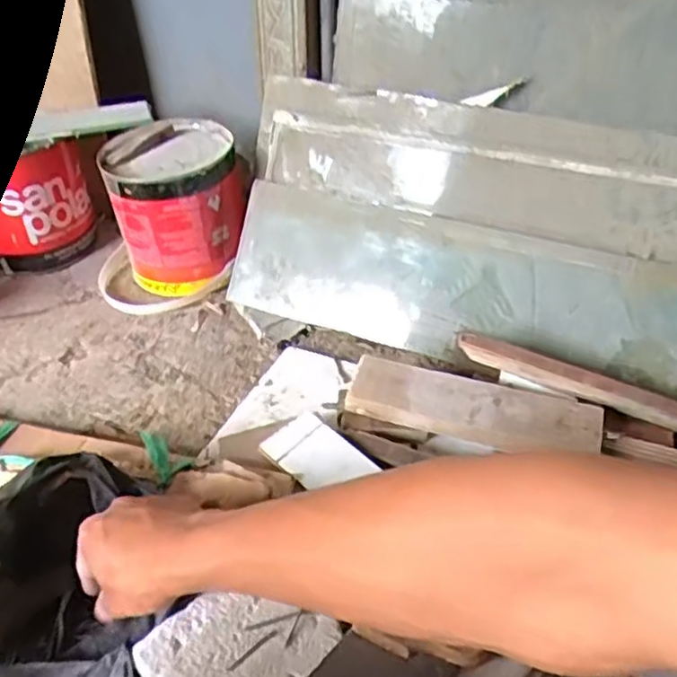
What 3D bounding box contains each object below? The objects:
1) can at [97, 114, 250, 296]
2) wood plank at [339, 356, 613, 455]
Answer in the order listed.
[{"bbox_3d":[-0.191,-0.150,0.819,0.138,0.169,0.147,0,39,0],"label":"can"},{"bbox_3d":[0.114,0.061,0.594,0.209,0.033,0.051,11,40,14],"label":"wood plank"}]

